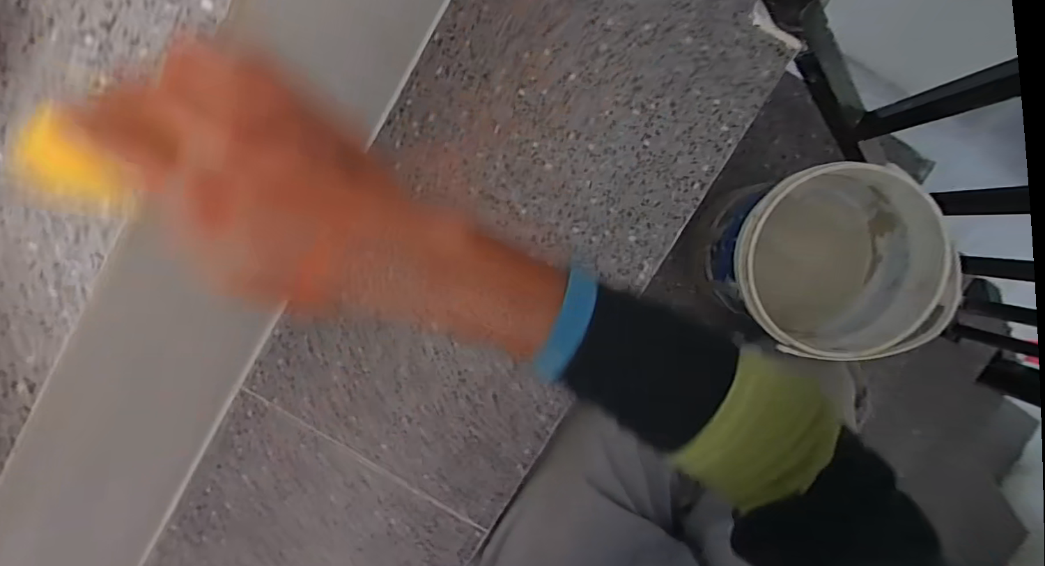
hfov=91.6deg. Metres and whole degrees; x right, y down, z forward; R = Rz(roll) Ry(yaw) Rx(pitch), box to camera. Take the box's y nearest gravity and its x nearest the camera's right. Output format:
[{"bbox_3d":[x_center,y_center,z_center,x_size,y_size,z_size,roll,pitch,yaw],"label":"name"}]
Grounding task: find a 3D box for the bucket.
[{"bbox_3d":[0.301,-0.028,0.546,0.184,0.216,0.174,0,97,2],"label":"bucket"}]

